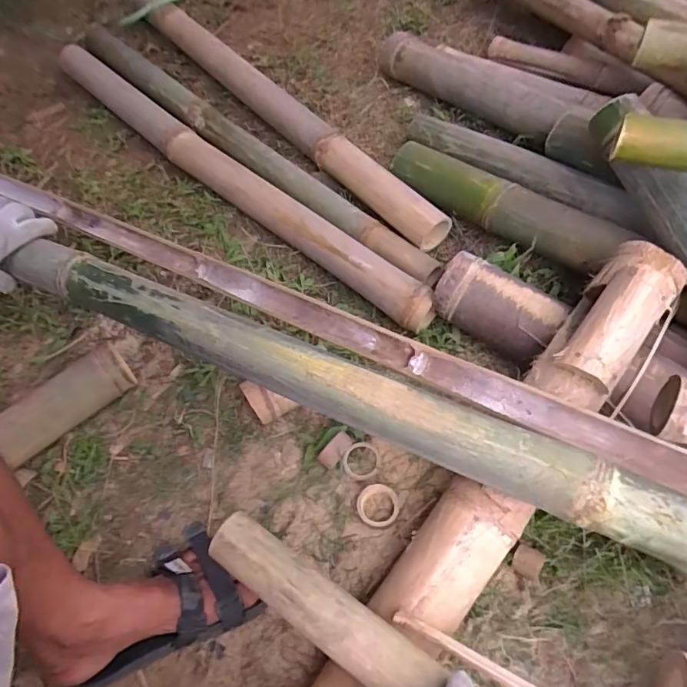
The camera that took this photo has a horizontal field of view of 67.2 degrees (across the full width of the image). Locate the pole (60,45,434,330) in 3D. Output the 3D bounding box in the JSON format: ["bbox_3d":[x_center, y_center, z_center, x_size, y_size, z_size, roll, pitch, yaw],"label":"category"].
[{"bbox_3d":[-0.249,-0.331,0.949,1.015,0.064,0.066,38,70,23],"label":"pole"}]

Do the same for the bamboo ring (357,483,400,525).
[{"bbox_3d":[0.043,0.203,0.649,0.052,0.009,0.048,-2,60,3],"label":"bamboo ring"}]

